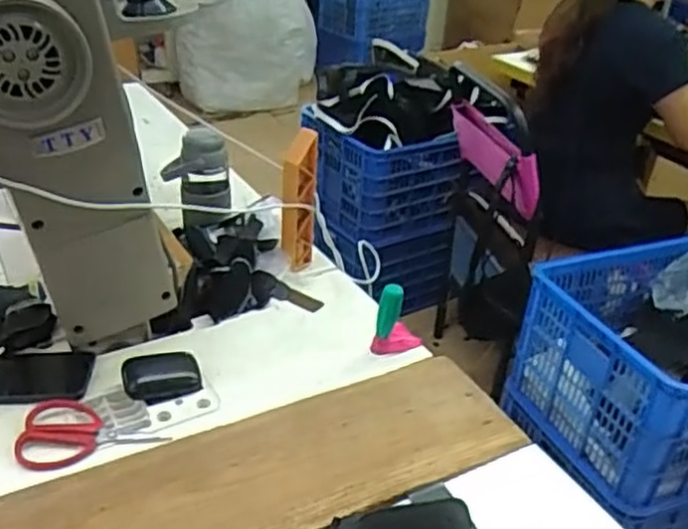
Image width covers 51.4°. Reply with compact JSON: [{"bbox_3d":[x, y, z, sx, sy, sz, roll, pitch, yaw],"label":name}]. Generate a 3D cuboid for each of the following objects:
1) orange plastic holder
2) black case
[{"bbox_3d":[-0.064,-0.080,1.006,0.046,0.206,0.046,2,31,-4],"label":"orange plastic holder"},{"bbox_3d":[-0.206,0.130,0.812,0.083,0.030,0.062,-7,28,-21],"label":"black case"}]

